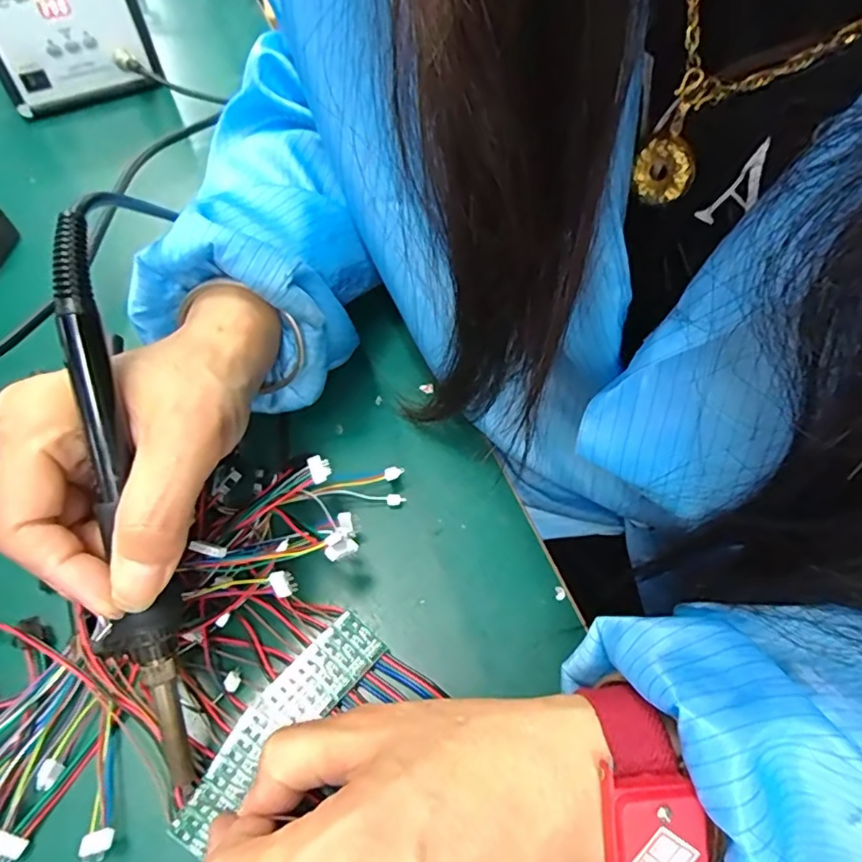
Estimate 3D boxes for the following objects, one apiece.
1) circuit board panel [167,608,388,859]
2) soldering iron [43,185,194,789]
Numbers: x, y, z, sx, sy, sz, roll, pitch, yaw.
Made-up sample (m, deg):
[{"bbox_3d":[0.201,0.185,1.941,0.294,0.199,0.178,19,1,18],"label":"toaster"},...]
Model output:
[{"bbox_3d":[-0.061,0.116,0.233,0.025,0.004,0.097,36,63,23],"label":"circuit board panel"},{"bbox_3d":[-0.099,0.025,0.204,0.029,0.031,0.208,-8,97,-4],"label":"soldering iron"}]

